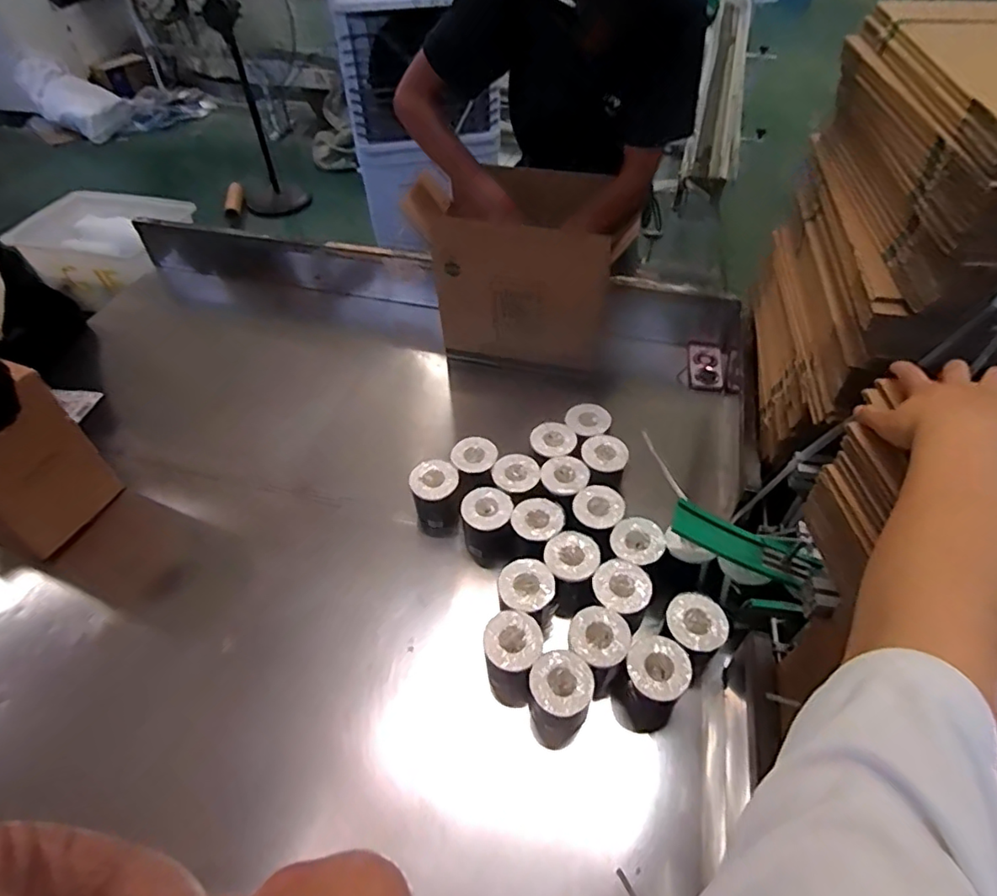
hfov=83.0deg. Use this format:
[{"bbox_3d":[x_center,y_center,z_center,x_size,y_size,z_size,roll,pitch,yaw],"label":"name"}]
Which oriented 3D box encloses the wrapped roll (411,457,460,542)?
[{"bbox_3d":[-0.123,0.117,1.164,0.094,0.171,0.107,-12,51,-9],"label":"wrapped roll"}]

